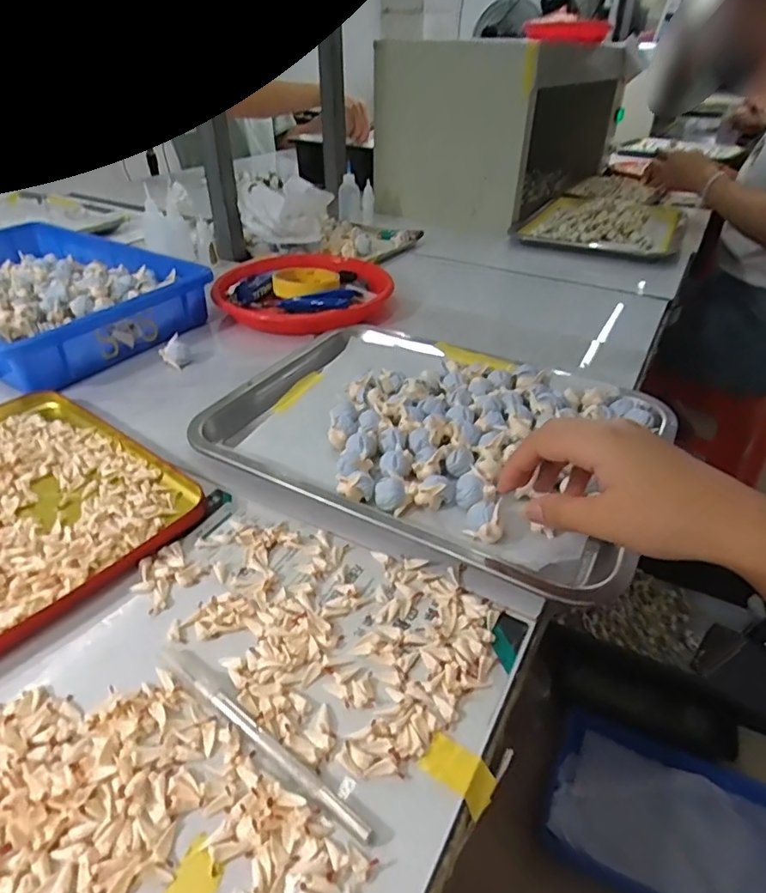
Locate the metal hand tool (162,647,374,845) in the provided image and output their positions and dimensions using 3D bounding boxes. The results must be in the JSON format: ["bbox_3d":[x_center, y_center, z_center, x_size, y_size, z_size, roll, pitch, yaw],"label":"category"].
[{"bbox_3d":[-0.062,0.141,0.279,0.143,0.006,0.010,25,43,29],"label":"metal hand tool"}]

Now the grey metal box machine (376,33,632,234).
[{"bbox_3d":[0.246,-0.676,1.158,0.316,0.254,0.588,21,41,25],"label":"grey metal box machine"}]

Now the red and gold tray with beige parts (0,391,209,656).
[{"bbox_3d":[-0.281,0.035,0.409,0.256,0.016,0.202,25,43,30],"label":"red and gold tray with beige parts"}]

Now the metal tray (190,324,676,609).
[{"bbox_3d":[0.043,-0.020,0.478,0.343,0.034,0.269,18,40,23],"label":"metal tray"}]

